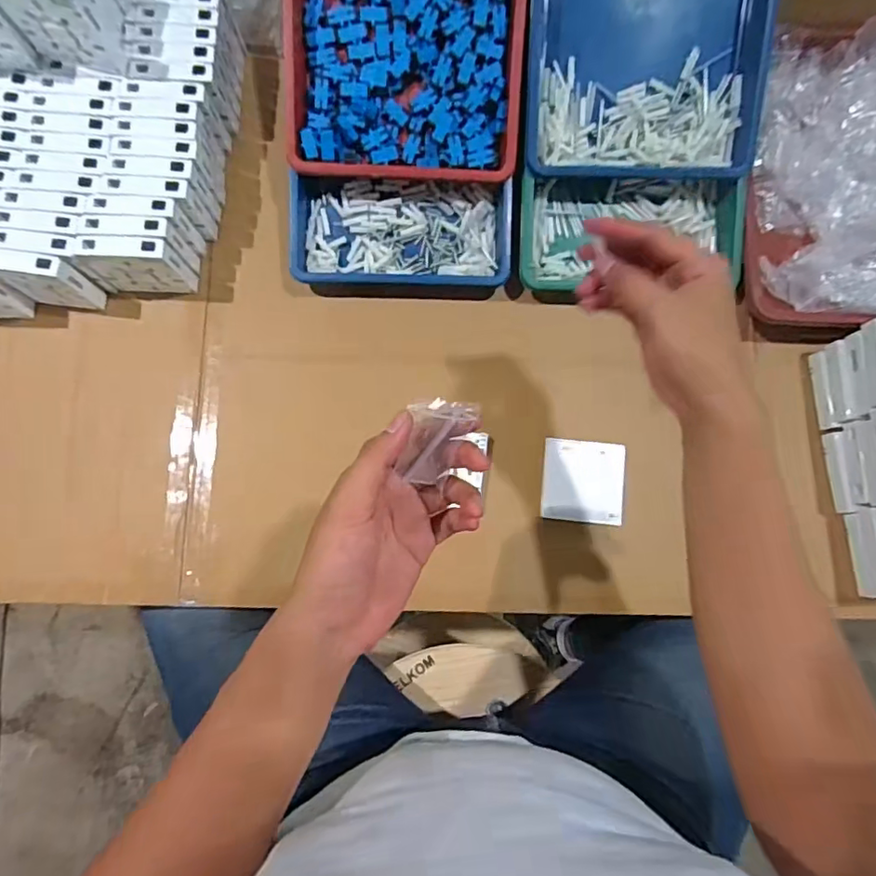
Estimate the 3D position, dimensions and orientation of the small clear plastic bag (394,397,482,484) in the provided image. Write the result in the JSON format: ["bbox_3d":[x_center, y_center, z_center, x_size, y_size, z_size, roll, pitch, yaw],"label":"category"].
[{"bbox_3d":[0.001,0.004,0.337,0.041,0.008,0.060,6,125,-7],"label":"small clear plastic bag"}]

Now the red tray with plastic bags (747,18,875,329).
[{"bbox_3d":[0.457,-0.287,0.609,0.249,0.071,0.339,-2,81,-2],"label":"red tray with plastic bags"}]

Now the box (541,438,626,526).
[{"bbox_3d":[0.156,0.046,0.589,0.083,0.010,0.088,6,81,0],"label":"box"}]

